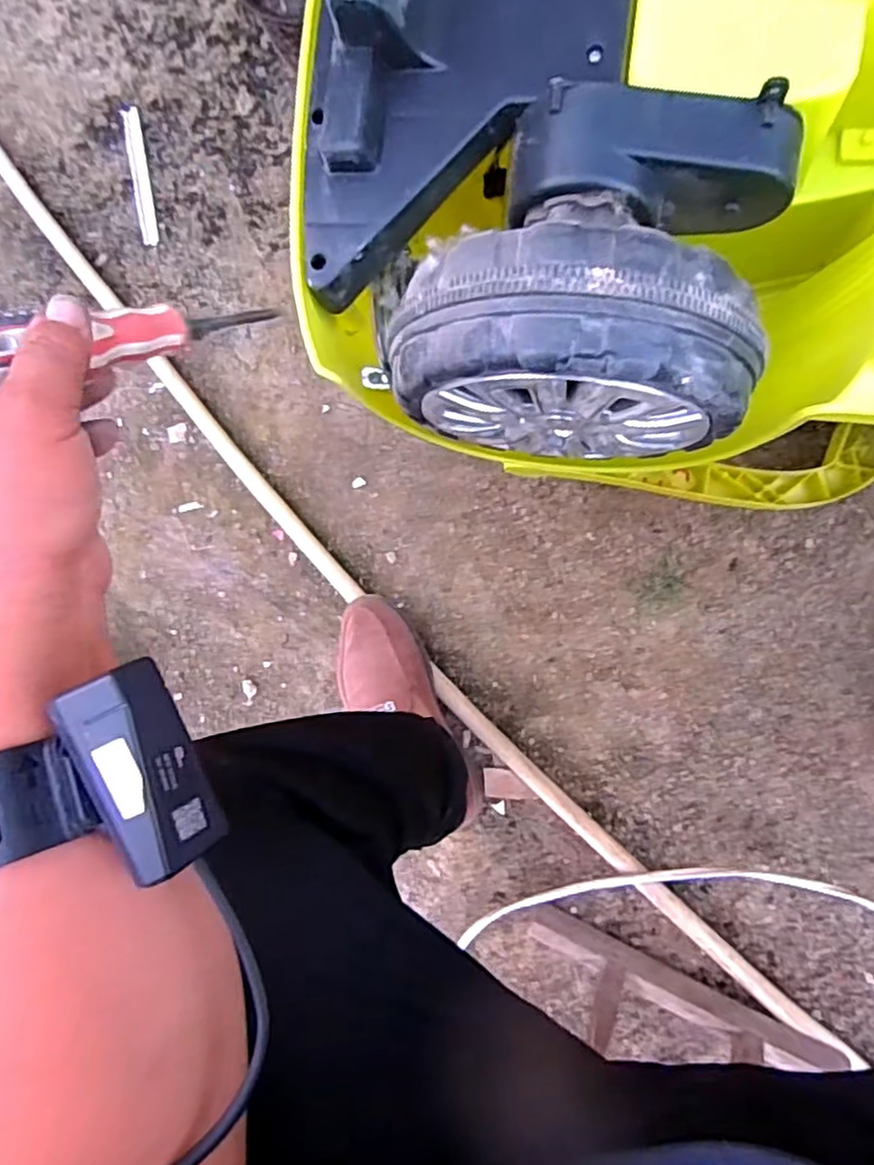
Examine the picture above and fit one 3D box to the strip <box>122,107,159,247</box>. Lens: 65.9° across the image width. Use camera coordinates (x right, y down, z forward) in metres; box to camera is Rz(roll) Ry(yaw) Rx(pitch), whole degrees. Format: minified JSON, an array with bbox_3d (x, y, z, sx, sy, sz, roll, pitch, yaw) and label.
[{"bbox_3d":[-0.360,-0.494,0.818,0.020,0.006,0.173,-11,85,8],"label":"strip"}]

